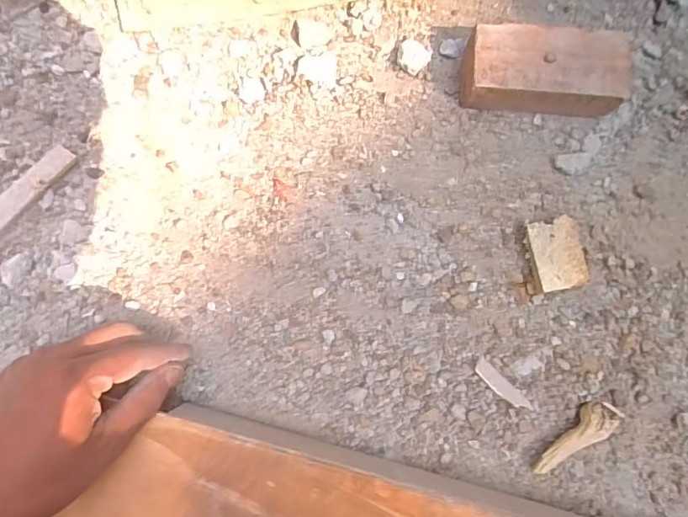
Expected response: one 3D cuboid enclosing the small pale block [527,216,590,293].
[{"bbox_3d":[0.169,-0.003,0.403,0.040,0.021,0.055,-9,84,-3],"label":"small pale block"}]

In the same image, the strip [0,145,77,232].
[{"bbox_3d":[-0.253,-0.046,0.390,0.022,0.010,0.105,40,83,2],"label":"strip"}]

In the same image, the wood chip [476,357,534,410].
[{"bbox_3d":[0.120,0.097,0.382,0.051,0.006,0.012,43,84,3],"label":"wood chip"}]

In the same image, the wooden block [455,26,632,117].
[{"bbox_3d":[0.165,-0.152,0.415,0.133,0.039,0.067,2,83,-2],"label":"wooden block"}]

